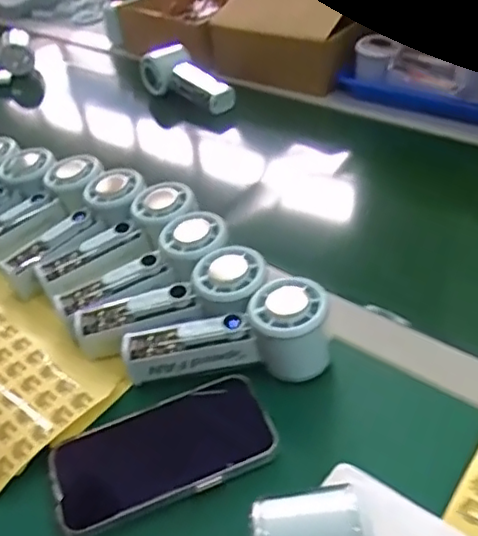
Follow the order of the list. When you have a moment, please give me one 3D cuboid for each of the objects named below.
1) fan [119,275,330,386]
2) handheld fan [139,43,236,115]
[{"bbox_3d":[-0.009,0.054,0.454,0.153,0.055,0.059,-12,40,-6],"label":"fan"},{"bbox_3d":[-0.067,-0.265,0.854,0.069,0.061,0.149,-33,46,-28],"label":"handheld fan"}]

